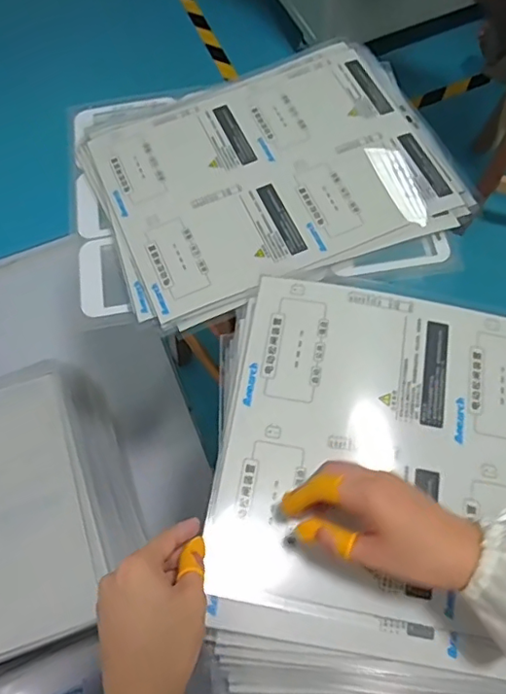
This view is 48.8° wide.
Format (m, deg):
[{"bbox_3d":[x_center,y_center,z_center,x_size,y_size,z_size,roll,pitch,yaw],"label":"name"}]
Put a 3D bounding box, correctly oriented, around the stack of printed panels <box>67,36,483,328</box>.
[{"bbox_3d":[0.004,-0.206,0.664,0.436,0.024,0.343,-14,67,-4],"label":"stack of printed panels"}]

